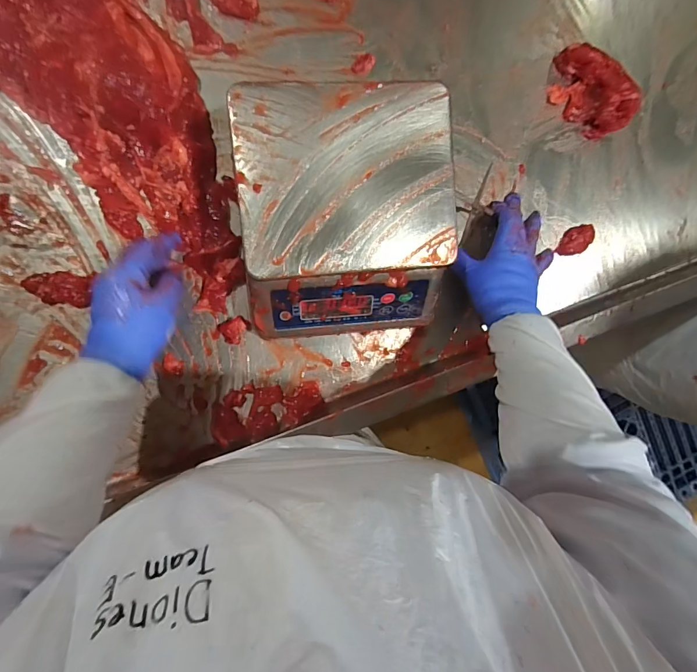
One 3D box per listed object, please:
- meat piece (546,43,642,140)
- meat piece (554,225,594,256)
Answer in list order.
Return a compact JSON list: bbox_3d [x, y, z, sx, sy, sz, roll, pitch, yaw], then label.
[{"bbox_3d":[0.325,-0.322,0.535,0.126,0.044,0.067,37,88,-9],"label":"meat piece"},{"bbox_3d":[0.320,-0.135,0.566,0.055,0.009,0.037,-15,96,-7],"label":"meat piece"}]

